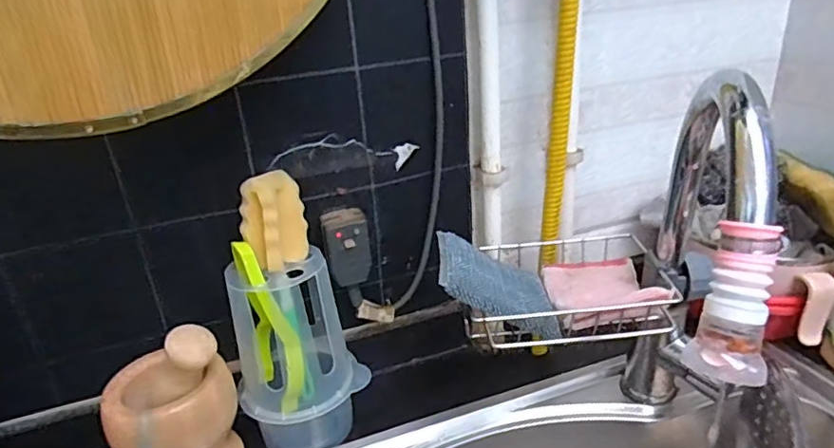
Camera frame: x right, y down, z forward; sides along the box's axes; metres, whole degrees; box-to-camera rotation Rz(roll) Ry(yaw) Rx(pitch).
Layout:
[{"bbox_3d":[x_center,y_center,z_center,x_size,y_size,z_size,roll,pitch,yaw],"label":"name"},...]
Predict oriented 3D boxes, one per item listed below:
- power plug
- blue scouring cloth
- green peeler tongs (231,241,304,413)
[{"bbox_3d":[-0.066,0.022,0.551,0.044,0.068,0.037,-8,25,-6],"label":"power plug"},{"bbox_3d":[0.070,0.051,0.495,0.113,0.015,0.082,27,29,-15],"label":"blue scouring cloth"},{"bbox_3d":[-0.129,0.086,0.508,0.037,0.156,0.064,-13,26,-16],"label":"green peeler tongs"}]

